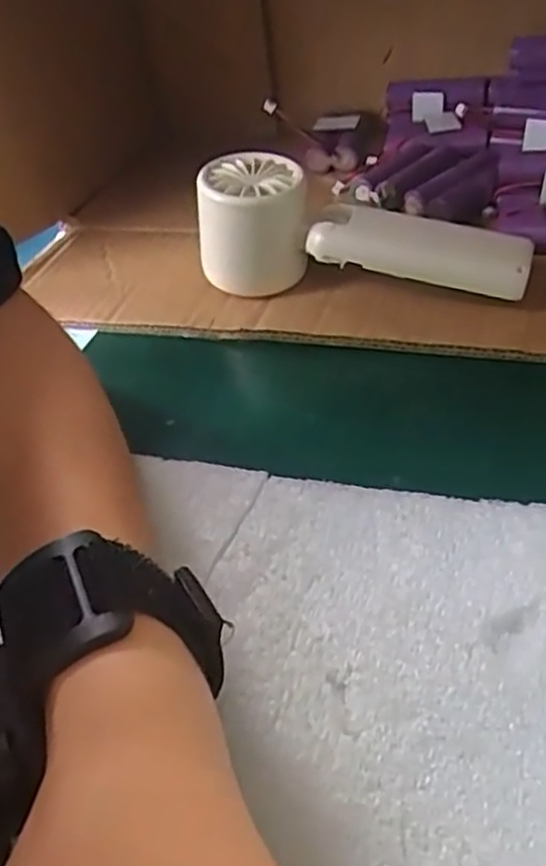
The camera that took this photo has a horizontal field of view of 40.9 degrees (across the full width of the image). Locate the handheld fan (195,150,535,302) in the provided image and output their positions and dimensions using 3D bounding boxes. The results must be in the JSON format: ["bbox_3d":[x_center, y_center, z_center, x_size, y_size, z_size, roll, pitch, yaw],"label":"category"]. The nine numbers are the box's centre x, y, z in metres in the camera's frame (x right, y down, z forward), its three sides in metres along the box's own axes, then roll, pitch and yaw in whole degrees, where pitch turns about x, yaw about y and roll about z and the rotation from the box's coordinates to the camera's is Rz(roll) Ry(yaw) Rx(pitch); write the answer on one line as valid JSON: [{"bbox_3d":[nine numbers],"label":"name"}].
[{"bbox_3d":[0.041,-0.098,0.359,0.162,0.058,0.048,9,44,22],"label":"handheld fan"}]

